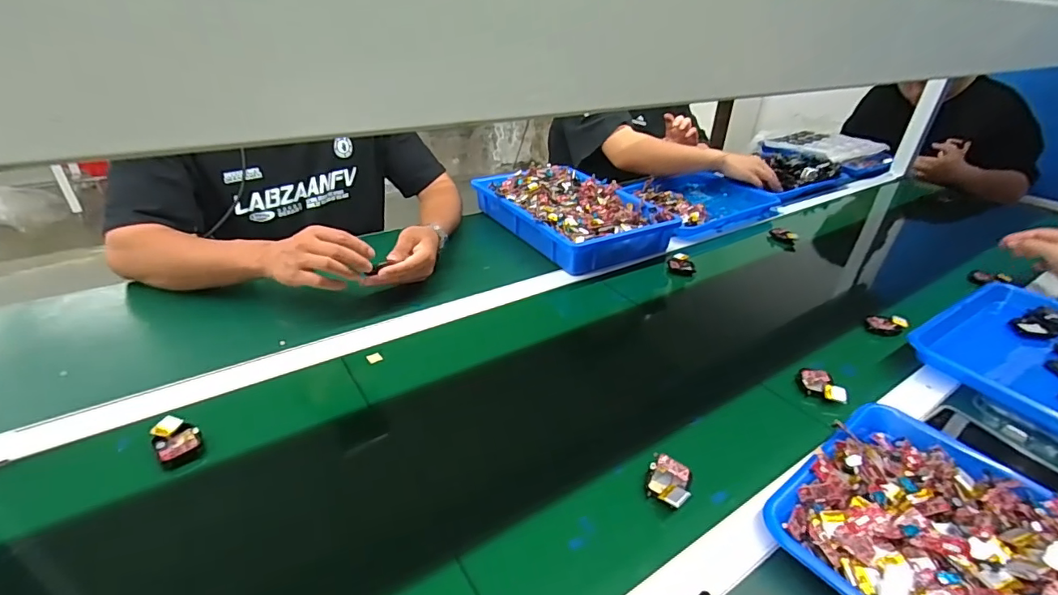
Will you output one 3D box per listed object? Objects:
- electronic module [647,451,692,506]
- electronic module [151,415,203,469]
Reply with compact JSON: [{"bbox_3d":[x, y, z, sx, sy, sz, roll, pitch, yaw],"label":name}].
[{"bbox_3d":[0.131,0.175,0.460,0.040,0.021,0.053,19,36,21],"label":"electronic module"},{"bbox_3d":[-0.346,0.140,0.480,0.036,0.020,0.052,-26,44,-37],"label":"electronic module"}]

